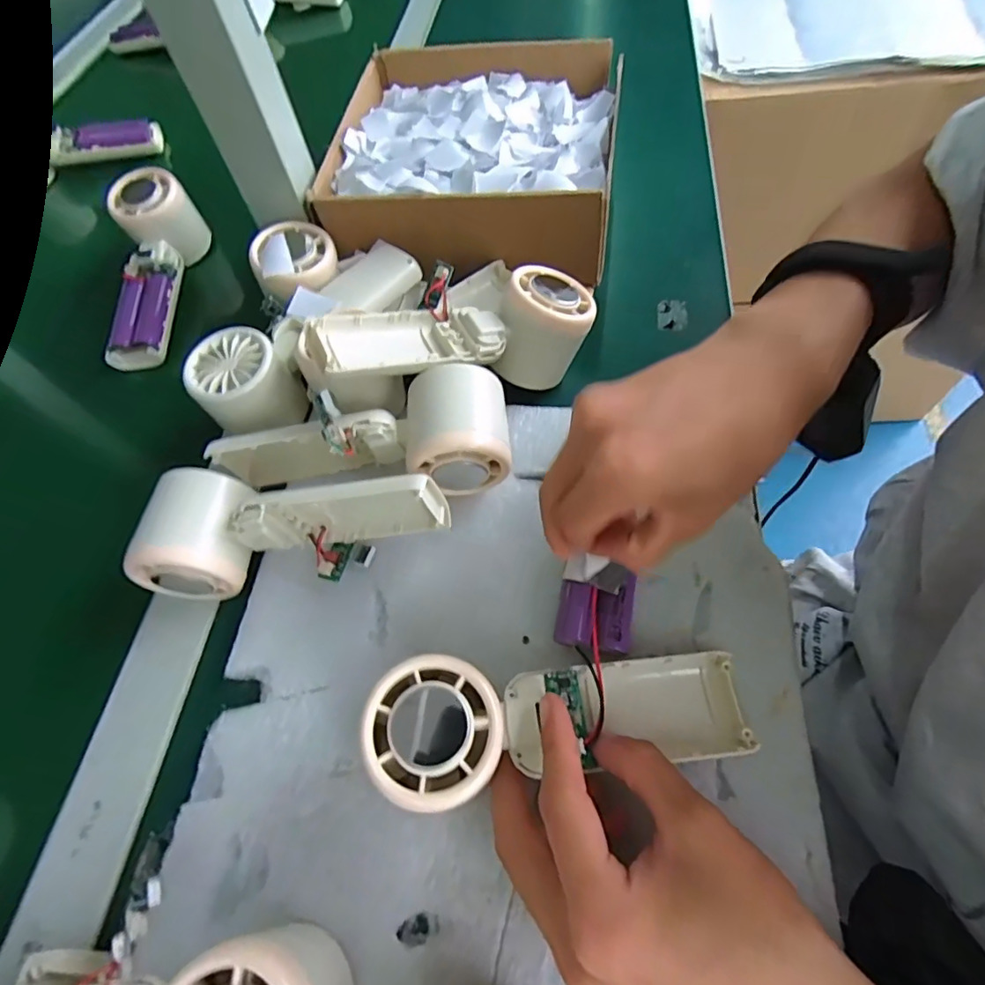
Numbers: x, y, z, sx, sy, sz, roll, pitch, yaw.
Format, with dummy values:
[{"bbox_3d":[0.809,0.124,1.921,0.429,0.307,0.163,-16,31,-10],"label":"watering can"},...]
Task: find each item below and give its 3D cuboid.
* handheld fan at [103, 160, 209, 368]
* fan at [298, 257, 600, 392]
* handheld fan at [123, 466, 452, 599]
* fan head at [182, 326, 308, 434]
[{"bbox_3d":[-0.270,-0.171,0.429,0.048,0.050,0.160,-2,75,3],"label":"handheld fan"},{"bbox_3d":[-0.022,-0.093,0.315,0.164,0.054,0.060,-11,60,-16],"label":"fan"},{"bbox_3d":[-0.103,0.020,0.282,0.159,0.053,0.060,-1,61,3],"label":"handheld fan"},{"bbox_3d":[-0.151,-0.063,0.334,0.054,0.047,0.057,-2,61,3],"label":"fan head"}]

